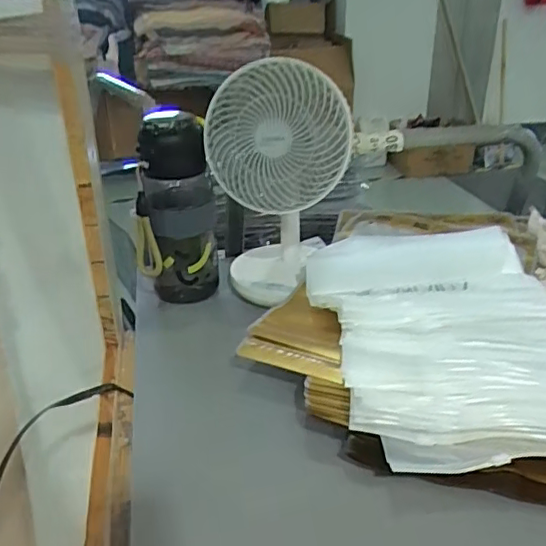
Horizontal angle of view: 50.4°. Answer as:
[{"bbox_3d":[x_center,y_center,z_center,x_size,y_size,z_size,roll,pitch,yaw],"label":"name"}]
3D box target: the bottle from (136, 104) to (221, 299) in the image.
[{"bbox_3d":[-0.116,-0.067,0.682,0.095,0.219,0.064,-9,30,-14],"label":"bottle"}]

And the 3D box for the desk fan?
[{"bbox_3d":[0.004,-0.096,0.671,0.153,0.265,0.115,-4,29,-5],"label":"desk fan"}]

